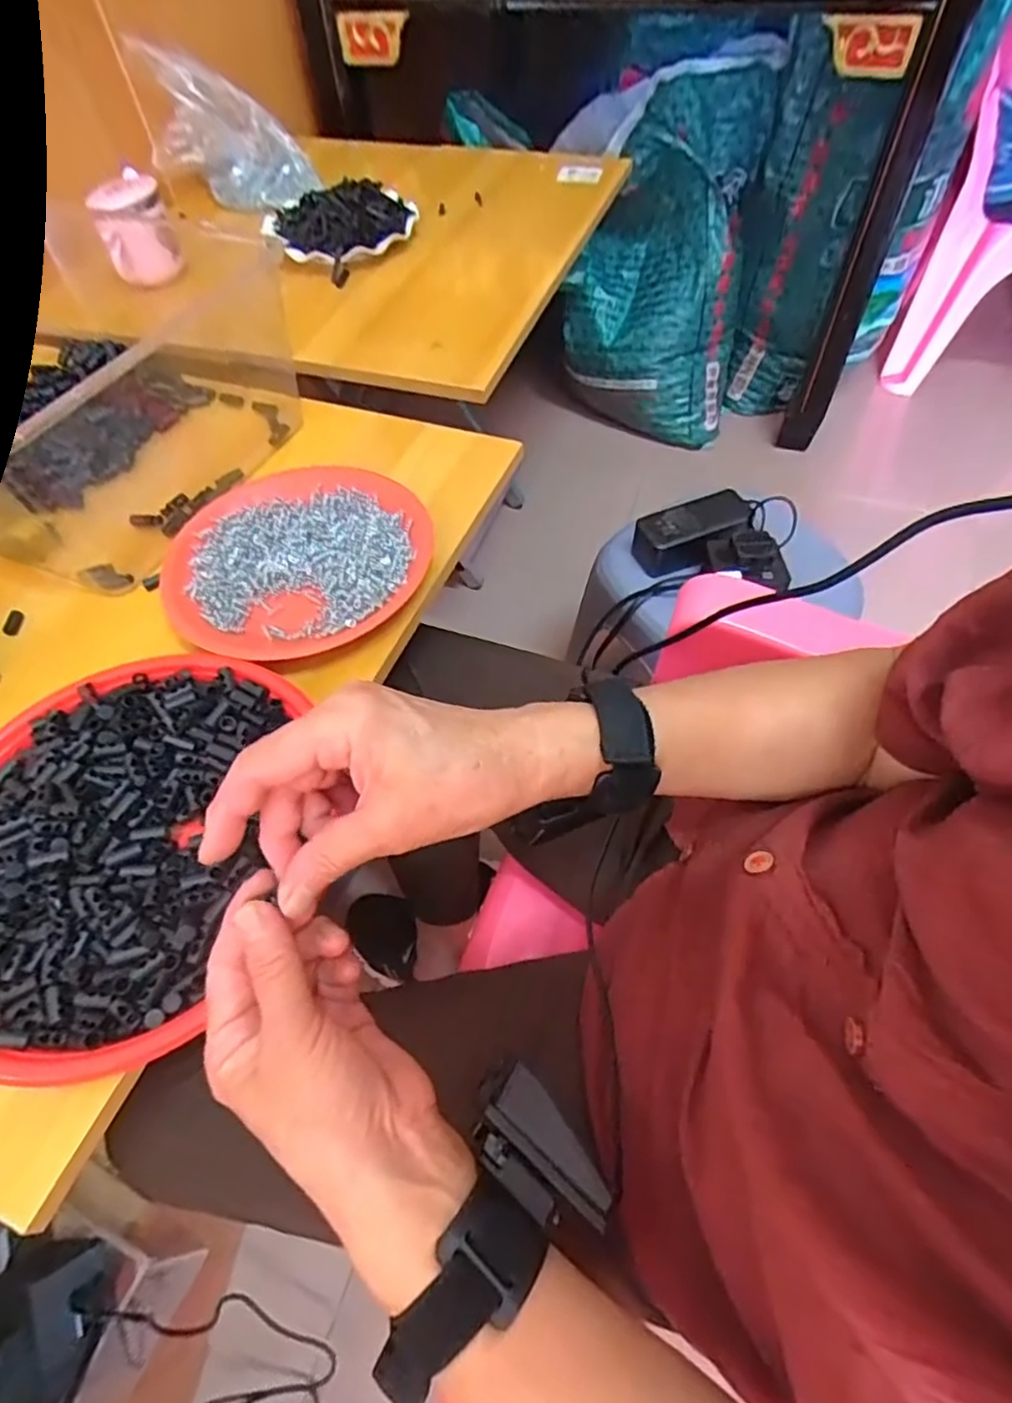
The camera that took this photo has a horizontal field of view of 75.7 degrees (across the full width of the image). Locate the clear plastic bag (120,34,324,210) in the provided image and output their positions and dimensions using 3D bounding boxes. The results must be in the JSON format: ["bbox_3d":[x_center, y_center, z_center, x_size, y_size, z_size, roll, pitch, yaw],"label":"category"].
[{"bbox_3d":[-0.350,-0.732,0.835,0.184,0.139,0.083,19,55,14],"label":"clear plastic bag"}]

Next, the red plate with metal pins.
[{"bbox_3d":[-0.156,-0.111,0.482,0.187,0.025,0.174,0,53,0],"label":"red plate with metal pins"}]

